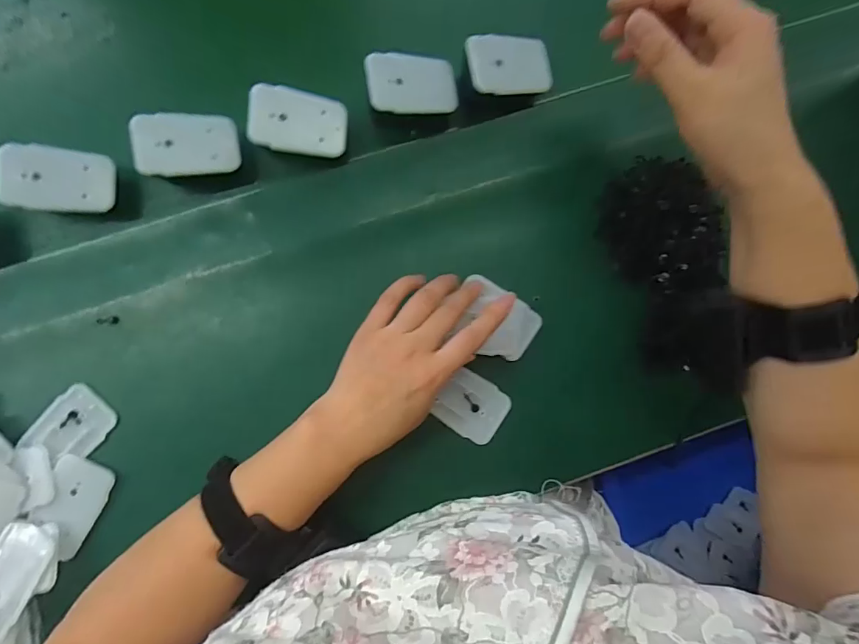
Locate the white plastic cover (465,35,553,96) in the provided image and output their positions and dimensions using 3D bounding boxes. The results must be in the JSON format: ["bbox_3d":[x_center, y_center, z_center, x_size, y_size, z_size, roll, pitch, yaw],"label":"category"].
[{"bbox_3d":[0.063,-0.196,0.347,0.069,0.005,0.044,-17,98,-20],"label":"white plastic cover"}]

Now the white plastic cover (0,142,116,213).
[{"bbox_3d":[-0.271,-0.103,0.331,0.069,0.007,0.045,3,108,-23],"label":"white plastic cover"}]

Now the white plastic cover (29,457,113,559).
[{"bbox_3d":[-0.266,0.136,0.336,0.041,0.006,0.066,24,77,-15],"label":"white plastic cover"}]

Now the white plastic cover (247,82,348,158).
[{"bbox_3d":[-0.096,-0.148,0.337,0.069,0.004,0.044,5,96,-22],"label":"white plastic cover"}]

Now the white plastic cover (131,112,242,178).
[{"bbox_3d":[-0.180,-0.132,0.338,0.070,0.006,0.047,-11,87,-28],"label":"white plastic cover"}]

